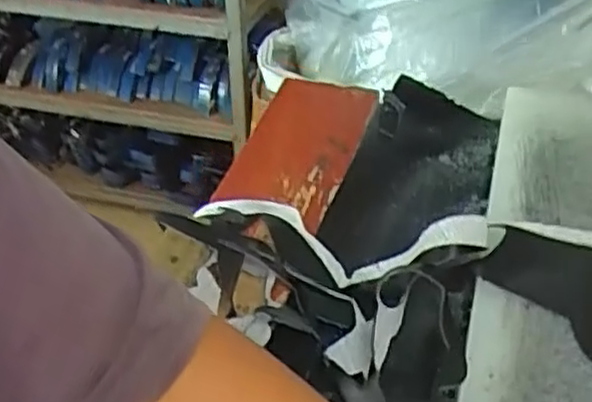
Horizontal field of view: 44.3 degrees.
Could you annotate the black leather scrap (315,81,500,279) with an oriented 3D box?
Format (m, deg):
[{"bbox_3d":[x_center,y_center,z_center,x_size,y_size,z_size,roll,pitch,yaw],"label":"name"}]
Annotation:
[{"bbox_3d":[0.121,-0.026,0.713,0.134,0.068,0.241,17,41,20],"label":"black leather scrap"}]

